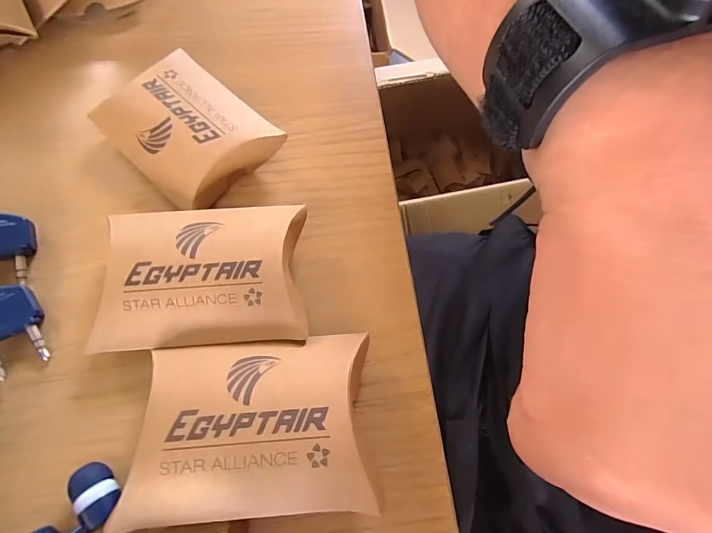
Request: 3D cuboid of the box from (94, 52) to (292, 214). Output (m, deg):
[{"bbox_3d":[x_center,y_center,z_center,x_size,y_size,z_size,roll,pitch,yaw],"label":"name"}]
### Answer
[{"bbox_3d":[-0.075,-0.060,0.169,0.070,0.020,0.053,40,72,15],"label":"box"}]

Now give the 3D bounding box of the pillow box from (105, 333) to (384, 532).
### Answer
[{"bbox_3d":[-0.032,0.050,0.120,0.072,0.022,0.052,-3,67,-3],"label":"pillow box"}]

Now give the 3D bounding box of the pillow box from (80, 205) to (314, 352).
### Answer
[{"bbox_3d":[-0.057,0.003,0.142,0.074,0.020,0.054,-1,67,-2],"label":"pillow box"}]

